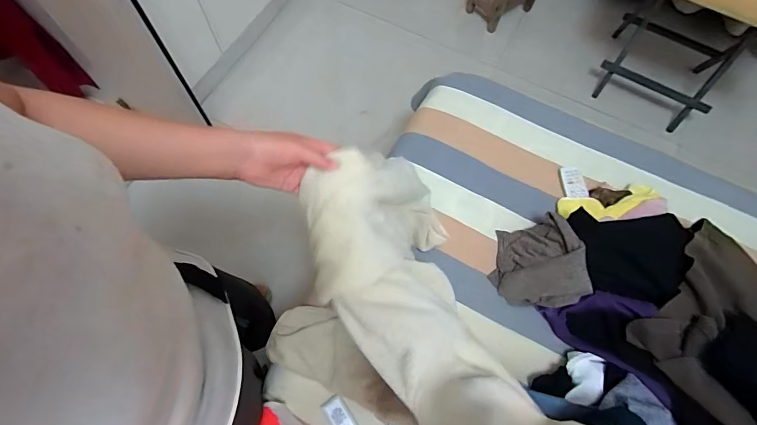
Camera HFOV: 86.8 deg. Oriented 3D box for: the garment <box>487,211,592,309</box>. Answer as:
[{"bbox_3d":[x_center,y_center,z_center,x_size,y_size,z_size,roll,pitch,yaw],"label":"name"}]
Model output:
[{"bbox_3d":[0.322,0.106,0.823,0.162,0.101,0.184,-11,68,-7],"label":"garment"}]

